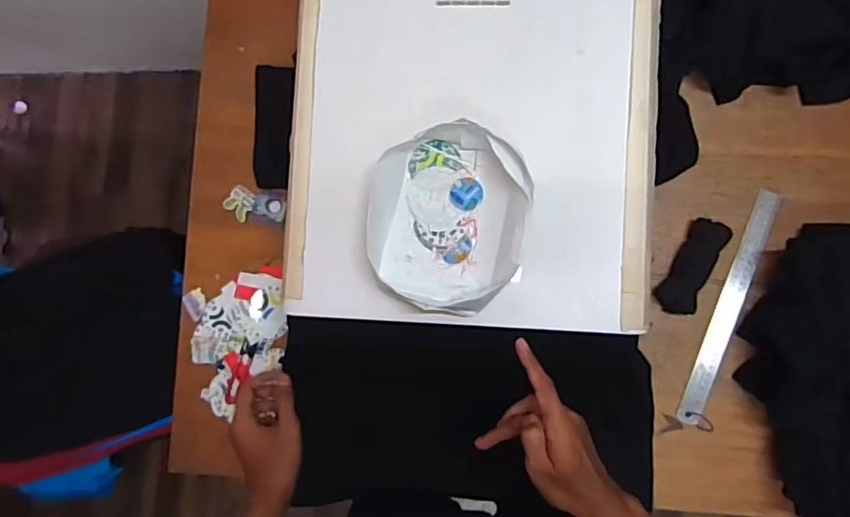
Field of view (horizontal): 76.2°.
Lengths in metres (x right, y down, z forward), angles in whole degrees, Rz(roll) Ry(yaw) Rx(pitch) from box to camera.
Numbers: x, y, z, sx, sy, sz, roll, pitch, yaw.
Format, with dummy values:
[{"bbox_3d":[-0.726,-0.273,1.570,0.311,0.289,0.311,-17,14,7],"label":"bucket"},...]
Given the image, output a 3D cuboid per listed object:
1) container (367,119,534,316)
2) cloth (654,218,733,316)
[{"bbox_3d":[0.021,-0.041,0.564,0.161,0.049,0.187,3,84,4],"label":"container"},{"bbox_3d":[0.353,0.012,0.714,0.049,0.022,0.129,27,86,6],"label":"cloth"}]

